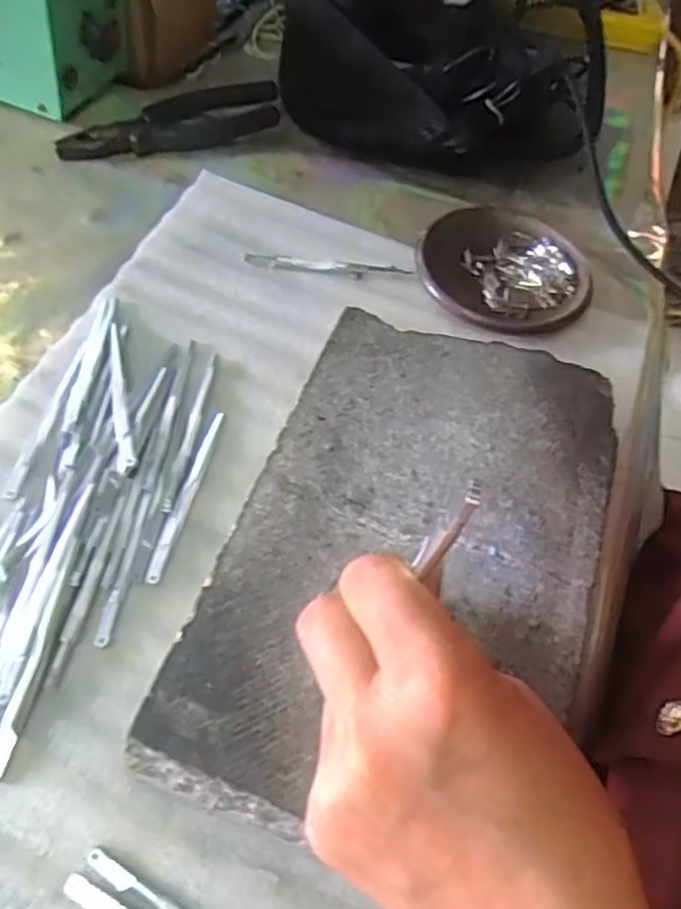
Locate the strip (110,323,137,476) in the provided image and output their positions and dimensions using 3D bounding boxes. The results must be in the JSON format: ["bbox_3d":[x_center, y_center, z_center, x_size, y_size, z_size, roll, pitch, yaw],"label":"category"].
[{"bbox_3d":[-0.119,-0.032,0.367,0.009,0.008,0.100,-10,58,-11],"label":"strip"}]

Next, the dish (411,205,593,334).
[{"bbox_3d":[0.106,-0.120,0.451,0.109,0.022,0.109,2,56,-4],"label":"dish"}]

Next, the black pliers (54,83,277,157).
[{"bbox_3d":[-0.123,-0.247,0.505,0.167,0.021,0.044,-20,61,-17],"label":"black pliers"}]

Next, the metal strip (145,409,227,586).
[{"bbox_3d":[-0.078,0.020,0.347,0.008,0.005,0.098,13,56,4],"label":"metal strip"}]

